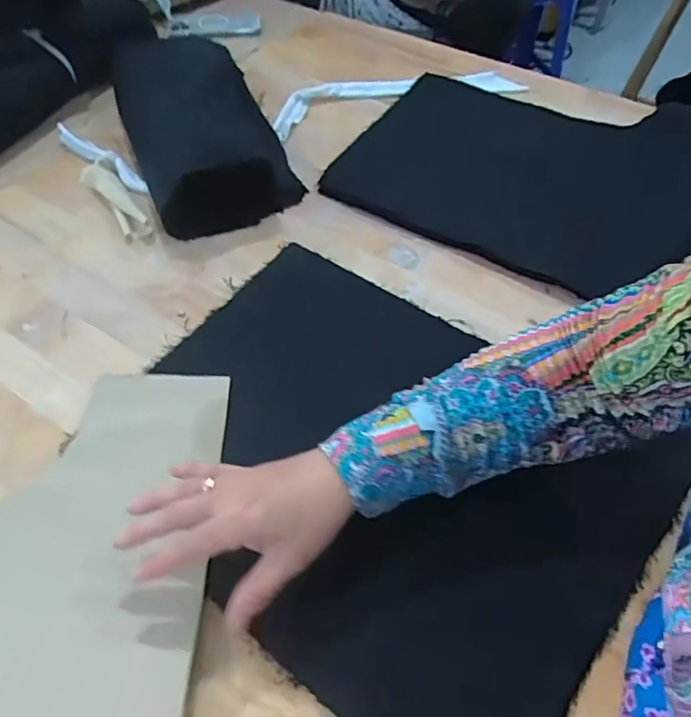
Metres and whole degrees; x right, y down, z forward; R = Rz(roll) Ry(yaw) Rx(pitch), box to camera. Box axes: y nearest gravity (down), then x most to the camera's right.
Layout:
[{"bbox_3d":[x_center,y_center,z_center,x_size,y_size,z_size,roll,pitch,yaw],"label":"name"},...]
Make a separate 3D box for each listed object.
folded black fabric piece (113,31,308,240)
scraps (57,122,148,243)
[{"bbox_3d":[-0.198,-0.329,0.738,0.182,0.085,0.426,-18,54,-14],"label":"folded black fabric piece"},{"bbox_3d":[-0.296,-0.230,0.693,0.057,0.026,0.252,-31,58,-22],"label":"scraps"}]

